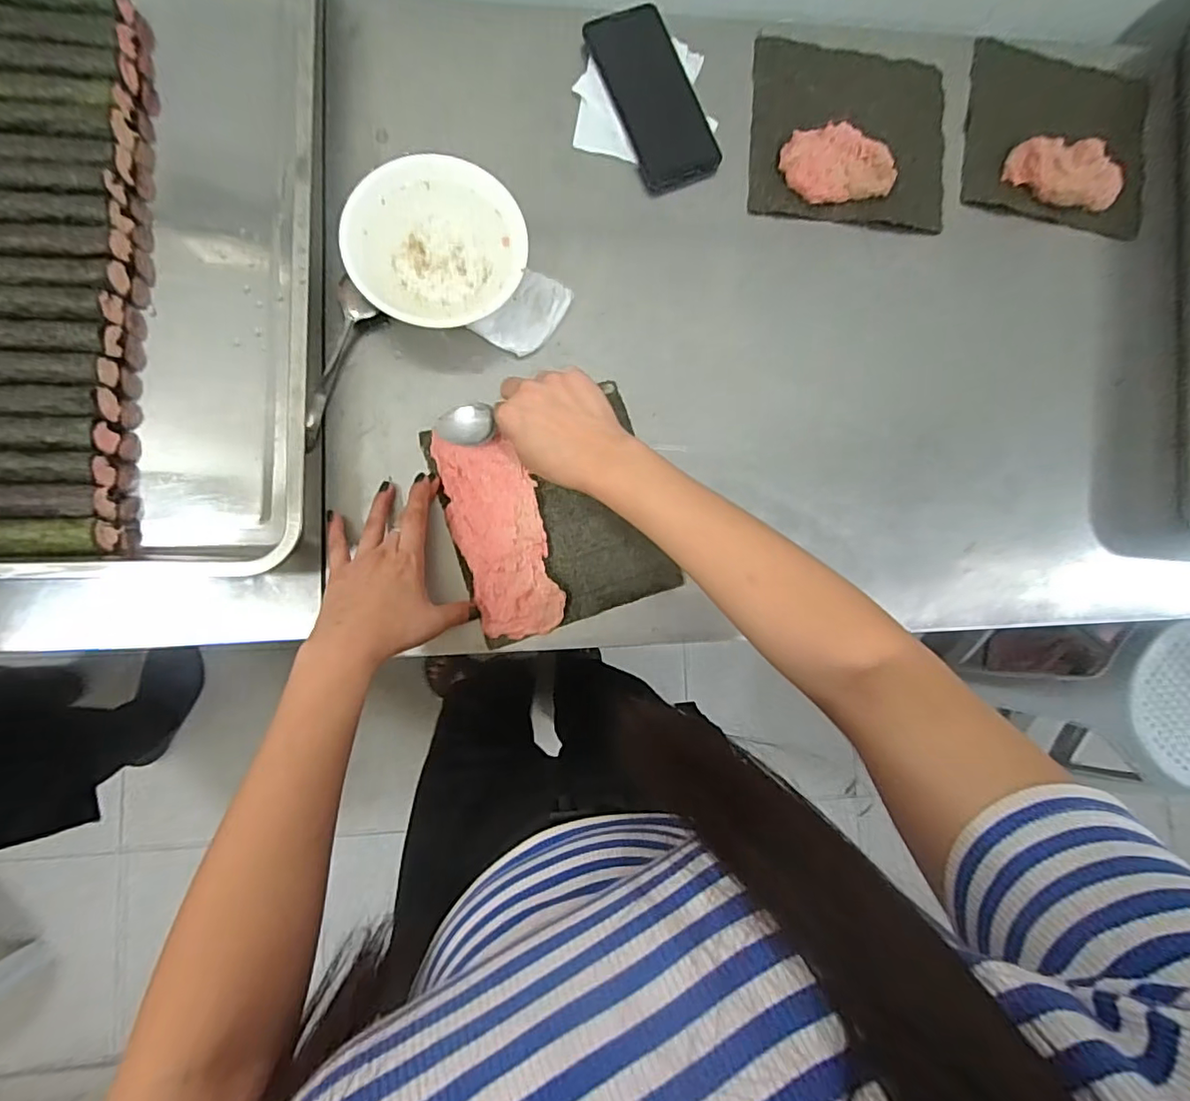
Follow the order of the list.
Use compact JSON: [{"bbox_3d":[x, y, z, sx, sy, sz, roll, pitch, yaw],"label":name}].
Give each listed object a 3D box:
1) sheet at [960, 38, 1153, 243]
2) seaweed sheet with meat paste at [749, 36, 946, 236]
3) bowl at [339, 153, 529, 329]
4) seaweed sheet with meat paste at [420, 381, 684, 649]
[{"bbox_3d":[0.479,-0.423,0.575,0.201,0.033,0.180,13,84,-4],"label":"sheet"},{"bbox_3d":[0.254,-0.414,0.553,0.201,0.032,0.183,4,85,-5],"label":"seaweed sheet with meat paste"},{"bbox_3d":[-0.132,-0.254,0.486,0.140,0.049,0.138,1,85,-6],"label":"bowl"},{"bbox_3d":[-0.034,-0.031,0.491,0.173,0.014,0.184,-18,87,-7],"label":"seaweed sheet with meat paste"}]

